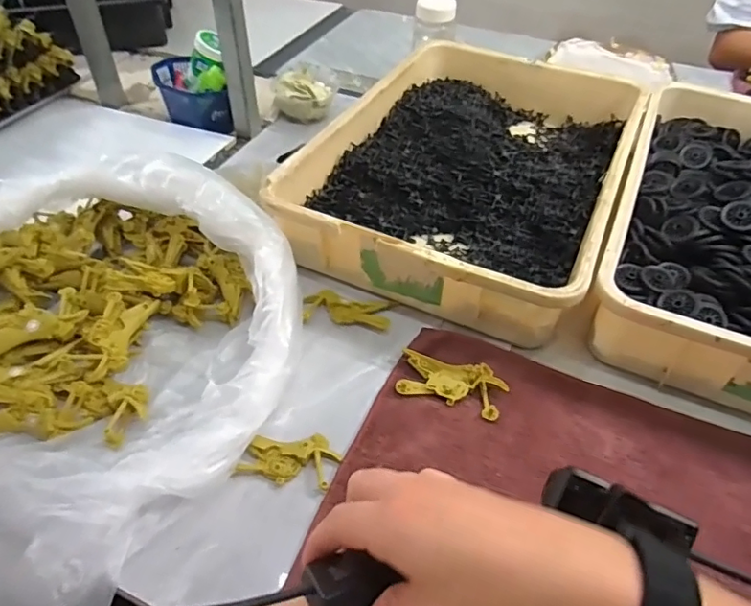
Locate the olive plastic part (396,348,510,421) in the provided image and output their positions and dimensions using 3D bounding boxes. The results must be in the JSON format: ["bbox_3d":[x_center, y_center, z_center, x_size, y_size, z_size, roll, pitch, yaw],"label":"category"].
[{"bbox_3d":[0.073,0.076,0.527,0.102,0.008,0.051,14,47,13],"label":"olive plastic part"}]

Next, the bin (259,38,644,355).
[{"bbox_3d":[0.135,-0.185,0.719,0.347,0.091,0.503,20,49,18],"label":"bin"}]

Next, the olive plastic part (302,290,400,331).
[{"bbox_3d":[-0.029,0.007,0.592,0.095,0.011,0.043,5,46,5],"label":"olive plastic part"}]

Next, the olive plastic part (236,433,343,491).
[{"bbox_3d":[-0.074,0.135,0.476,0.084,0.014,0.042,4,46,4],"label":"olive plastic part"}]

